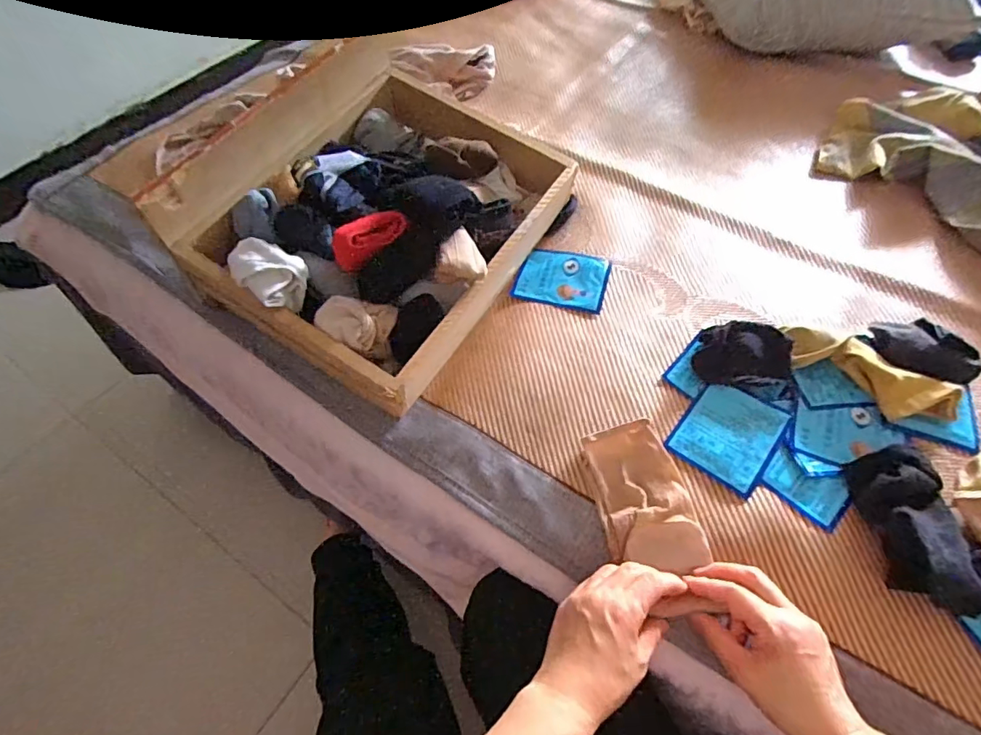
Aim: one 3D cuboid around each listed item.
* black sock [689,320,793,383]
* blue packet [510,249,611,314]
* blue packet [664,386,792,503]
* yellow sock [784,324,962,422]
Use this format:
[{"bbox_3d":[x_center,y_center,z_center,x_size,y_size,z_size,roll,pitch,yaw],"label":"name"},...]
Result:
[{"bbox_3d":[0.271,-0.016,0.539,0.098,0.033,0.059,-3,56,0],"label":"black sock"},{"bbox_3d":[0.088,-0.109,0.622,0.107,0.008,0.086,13,58,10],"label":"blue packet"},{"bbox_3d":[0.240,0.065,0.506,0.086,0.006,0.104,34,64,22],"label":"blue packet"},{"bbox_3d":[0.381,0.007,0.518,0.169,0.039,0.058,30,62,20],"label":"yellow sock"}]

